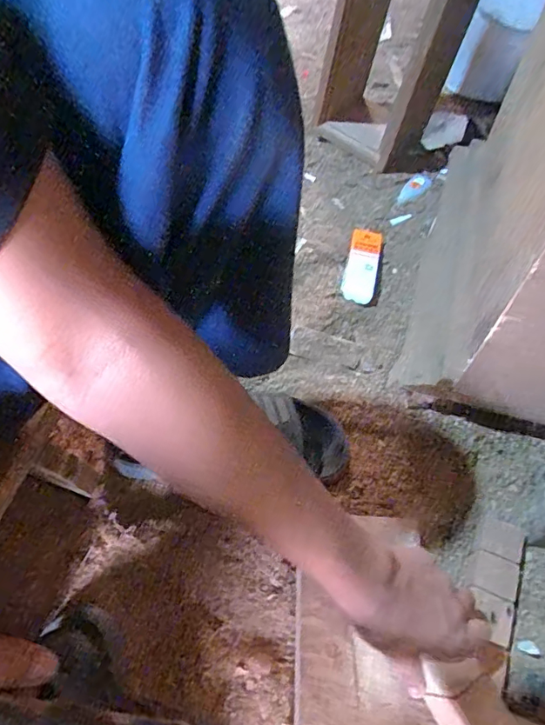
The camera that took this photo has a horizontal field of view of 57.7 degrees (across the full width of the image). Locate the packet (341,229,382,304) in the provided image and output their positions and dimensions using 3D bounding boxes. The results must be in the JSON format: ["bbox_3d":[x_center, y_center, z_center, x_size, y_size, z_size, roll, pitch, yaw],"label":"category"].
[{"bbox_3d":[0.127,-0.139,0.698,0.043,0.013,0.132,10,61,9],"label":"packet"}]

